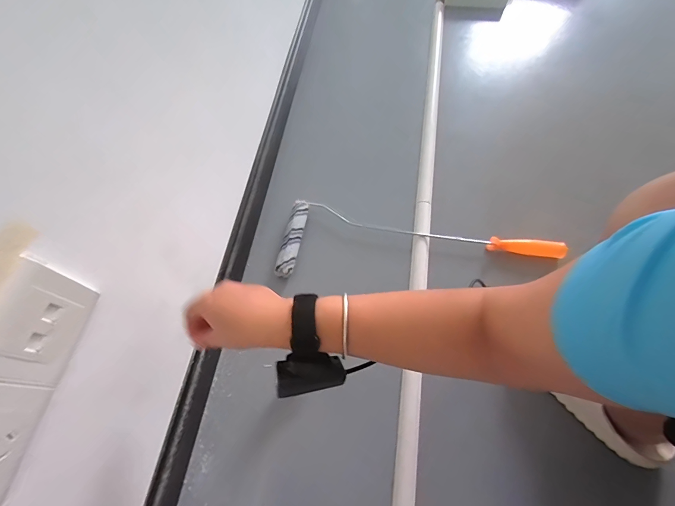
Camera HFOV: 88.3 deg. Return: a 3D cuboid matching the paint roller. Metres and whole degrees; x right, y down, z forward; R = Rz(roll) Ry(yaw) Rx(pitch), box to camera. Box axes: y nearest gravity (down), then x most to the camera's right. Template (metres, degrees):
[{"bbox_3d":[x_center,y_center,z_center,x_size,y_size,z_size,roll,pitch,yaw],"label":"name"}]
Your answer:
[{"bbox_3d":[0.147,-0.046,0.676,0.528,0.029,0.154,-4,65,1],"label":"paint roller"}]

